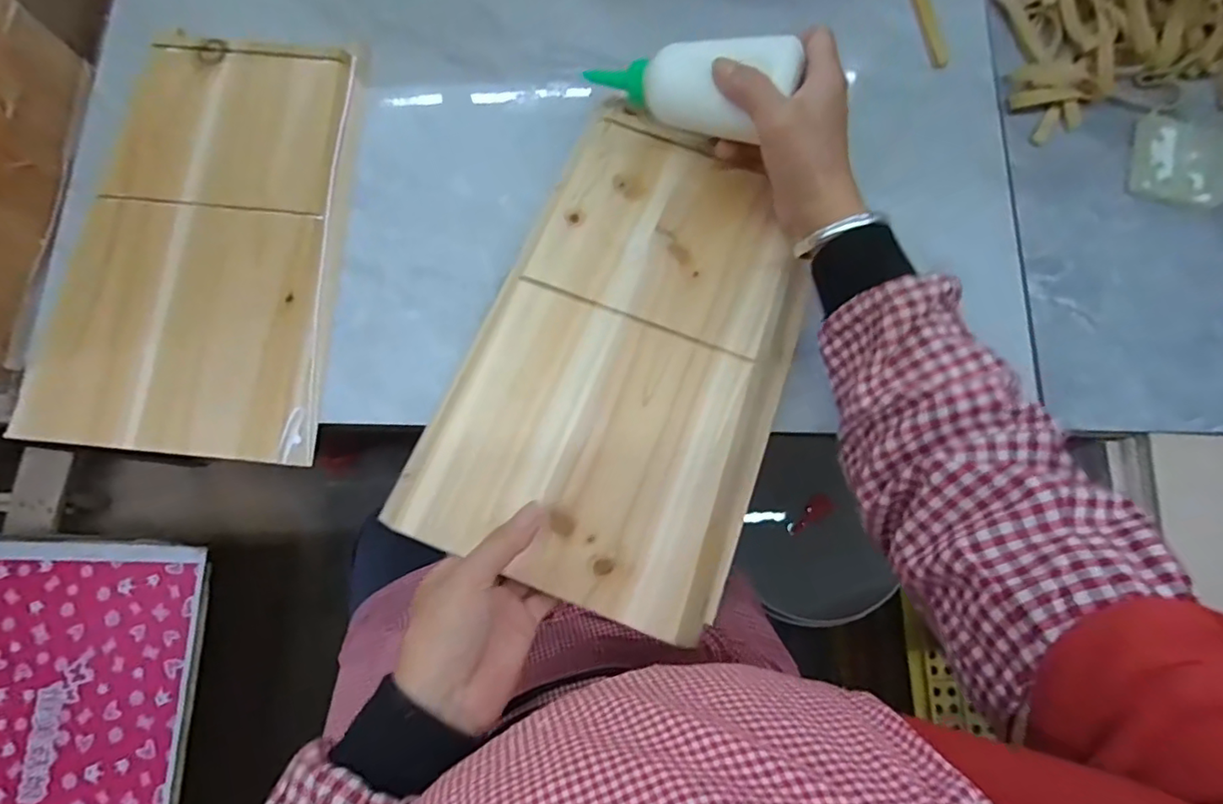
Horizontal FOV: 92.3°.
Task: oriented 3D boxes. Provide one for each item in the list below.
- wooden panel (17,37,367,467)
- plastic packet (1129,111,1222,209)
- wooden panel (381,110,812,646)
[{"bbox_3d":[-0.319,-0.139,0.473,0.208,0.009,0.356,5,77,1],"label":"wooden panel"},{"bbox_3d":[0.472,-0.199,0.485,0.071,0.011,0.077,14,77,3],"label":"plastic packet"},{"bbox_3d":[0.017,-0.031,0.431,0.223,0.026,0.343,22,78,5],"label":"wooden panel"}]

